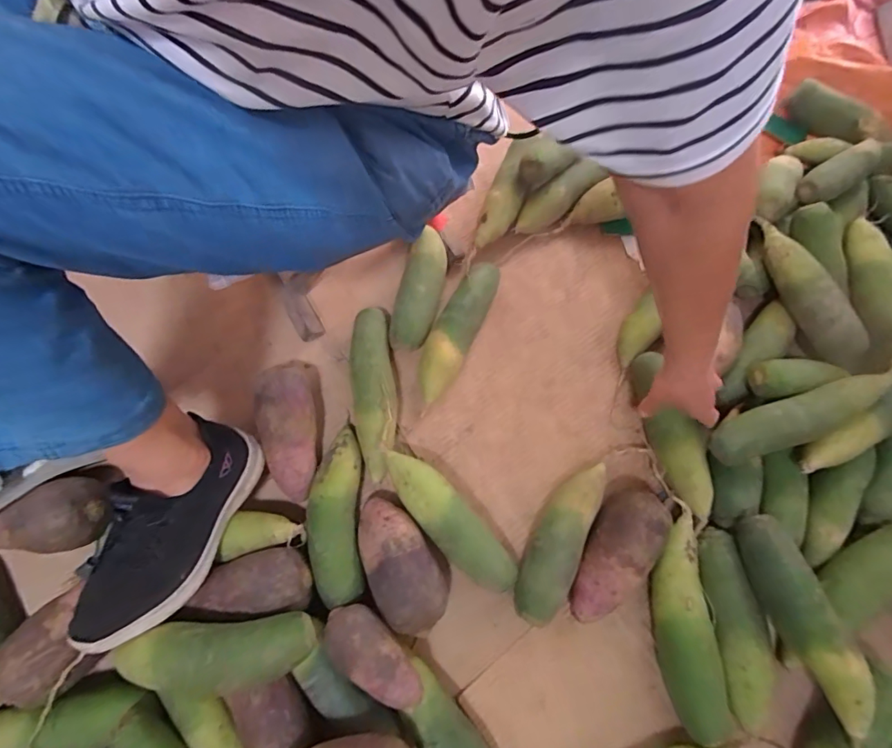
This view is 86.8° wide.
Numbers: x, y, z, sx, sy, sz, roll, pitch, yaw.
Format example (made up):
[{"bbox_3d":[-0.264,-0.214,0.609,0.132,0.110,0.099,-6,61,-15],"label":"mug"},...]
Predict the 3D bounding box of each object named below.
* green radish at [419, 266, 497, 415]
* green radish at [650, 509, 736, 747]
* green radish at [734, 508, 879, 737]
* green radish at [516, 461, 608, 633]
[{"bbox_3d":[0.013,-0.059,0.634,0.057,0.046,0.208,23,72,6],"label":"green radish"},{"bbox_3d":[0.265,0.277,0.529,0.065,0.055,0.222,-6,72,-4],"label":"green radish"},{"bbox_3d":[0.369,0.257,0.491,0.050,0.056,0.211,-21,74,-9],"label":"green radish"},{"bbox_3d":[0.129,0.187,0.550,0.058,0.050,0.193,27,72,7],"label":"green radish"}]

